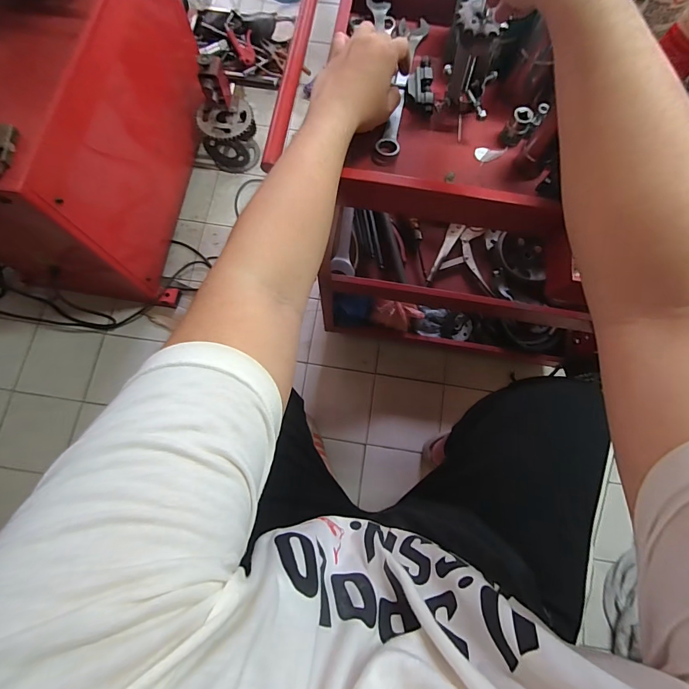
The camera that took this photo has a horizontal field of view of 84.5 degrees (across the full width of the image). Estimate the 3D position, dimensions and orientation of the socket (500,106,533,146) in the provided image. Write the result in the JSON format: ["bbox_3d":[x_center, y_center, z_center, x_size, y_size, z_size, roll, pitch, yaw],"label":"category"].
[{"bbox_3d":[0.228,-0.285,0.499,0.027,0.041,0.023,33,78,7],"label":"socket"}]

